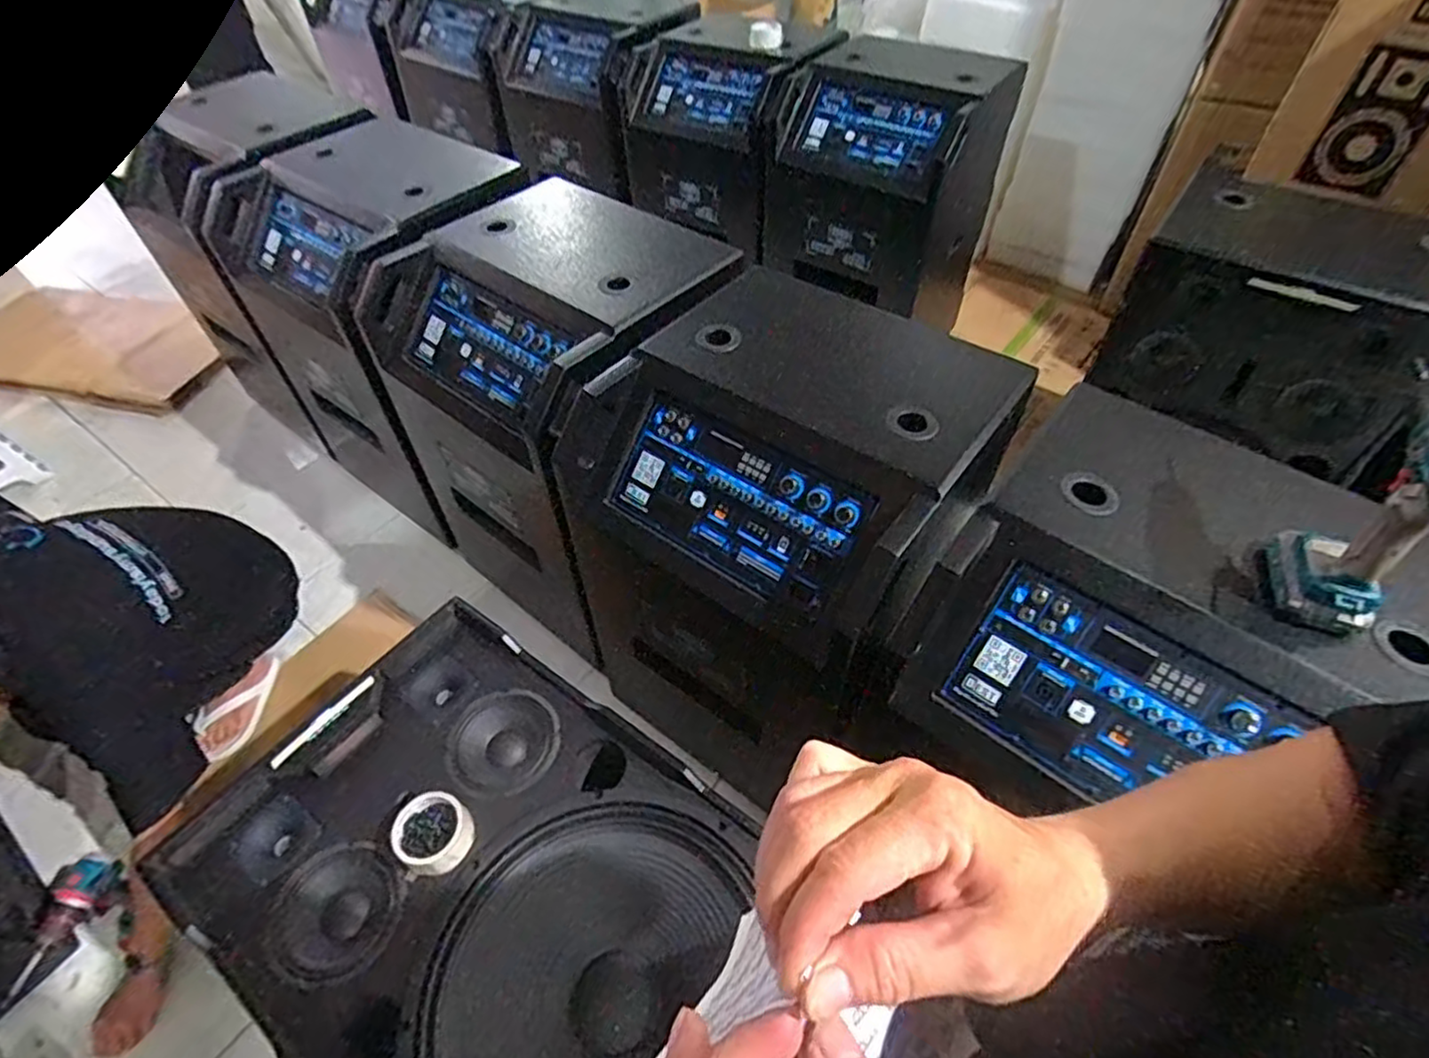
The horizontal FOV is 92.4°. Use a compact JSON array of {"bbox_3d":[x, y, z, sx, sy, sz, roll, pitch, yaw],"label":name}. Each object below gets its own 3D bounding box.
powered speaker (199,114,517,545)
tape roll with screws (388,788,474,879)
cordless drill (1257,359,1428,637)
[{"bbox_3d":[-0.800,-0.495,1.762,0.540,0.878,0.490,29,56,23],"label":"powered speaker"},{"bbox_3d":[-0.364,0.395,0.892,0.102,0.038,0.096,0,49,1],"label":"tape roll with screws"},{"bbox_3d":[0.637,-0.008,0.663,0.087,0.225,0.155,20,53,17],"label":"cordless drill"}]

